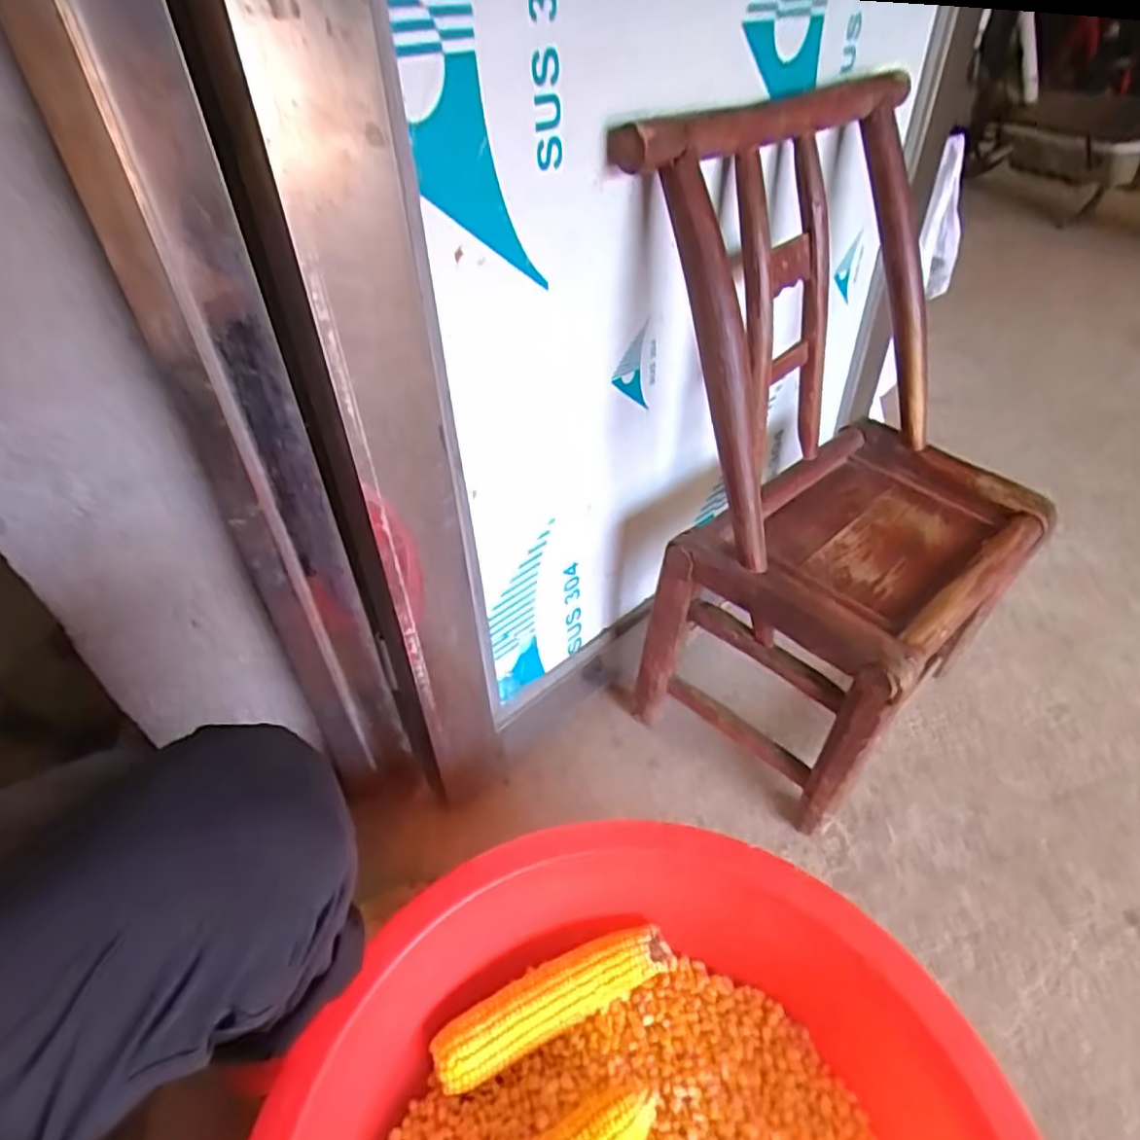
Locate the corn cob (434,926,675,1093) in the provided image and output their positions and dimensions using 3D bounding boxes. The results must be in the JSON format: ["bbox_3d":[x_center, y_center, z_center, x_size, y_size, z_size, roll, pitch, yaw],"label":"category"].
[{"bbox_3d":[-0.012,0.377,0.595,0.216,0.038,0.052,-21,44,-19],"label":"corn cob"}]

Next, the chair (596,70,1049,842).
[{"bbox_3d":[0.284,-0.111,0.677,0.378,0.577,0.307,-33,48,-31],"label":"chair"}]

